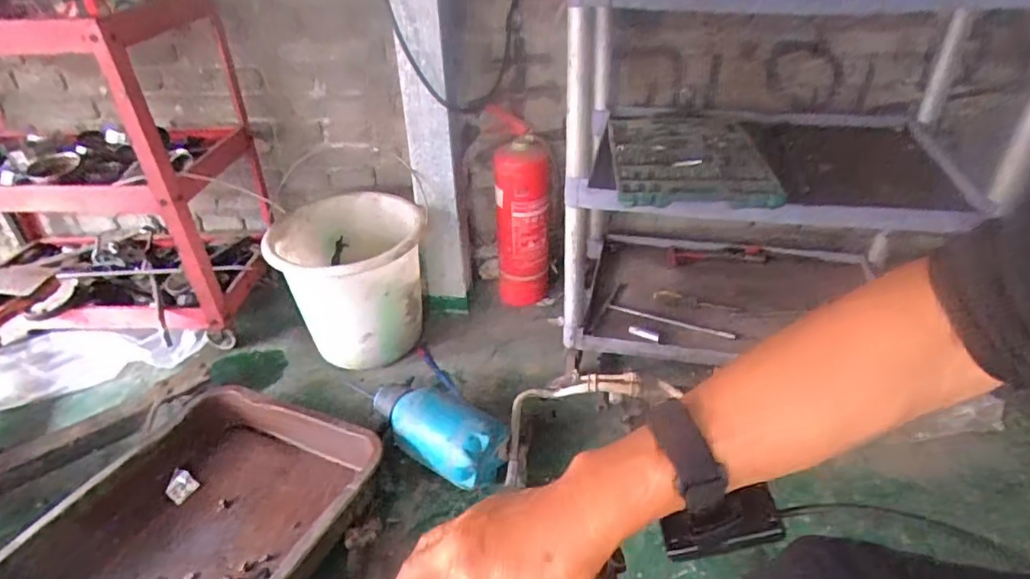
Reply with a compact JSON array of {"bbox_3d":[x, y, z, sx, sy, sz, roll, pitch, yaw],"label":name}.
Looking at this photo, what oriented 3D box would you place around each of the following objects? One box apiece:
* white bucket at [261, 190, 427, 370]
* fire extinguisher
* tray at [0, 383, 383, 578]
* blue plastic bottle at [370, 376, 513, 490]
[{"bbox_3d":[-0.351,-0.015,1.345,0.309,0.304,0.309,-1,33,1],"label":"white bucket"},{"bbox_3d":[0.018,-0.177,1.465,0.133,0.443,0.138,0,33,3],"label":"fire extinguisher"},{"bbox_3d":[-0.541,0.405,0.917,0.462,0.121,0.639,10,35,18],"label":"tray"},{"bbox_3d":[-0.148,0.258,1.093,0.274,0.107,0.109,17,37,27],"label":"blue plastic bottle"}]

